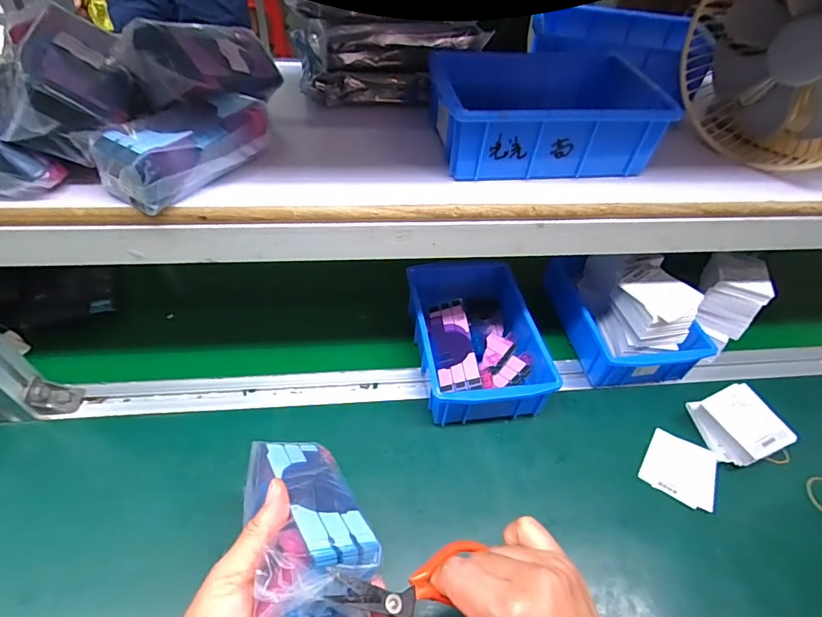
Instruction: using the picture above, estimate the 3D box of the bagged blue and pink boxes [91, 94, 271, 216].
[{"bbox_3d":[-0.171,-0.126,0.356,0.055,0.049,0.126,31,52,22],"label":"bagged blue and pink boxes"}]

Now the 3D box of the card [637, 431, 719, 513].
[{"bbox_3d":[0.281,0.167,0.476,0.067,0.008,0.066,19,61,21],"label":"card"}]

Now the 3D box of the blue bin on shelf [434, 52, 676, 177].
[{"bbox_3d":[0.118,-0.185,0.431,0.194,0.063,0.141,-3,48,-7],"label":"blue bin on shelf"}]

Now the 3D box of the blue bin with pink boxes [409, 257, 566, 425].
[{"bbox_3d":[0.069,0.037,0.535,0.135,0.071,0.197,-4,48,-8],"label":"blue bin with pink boxes"}]

